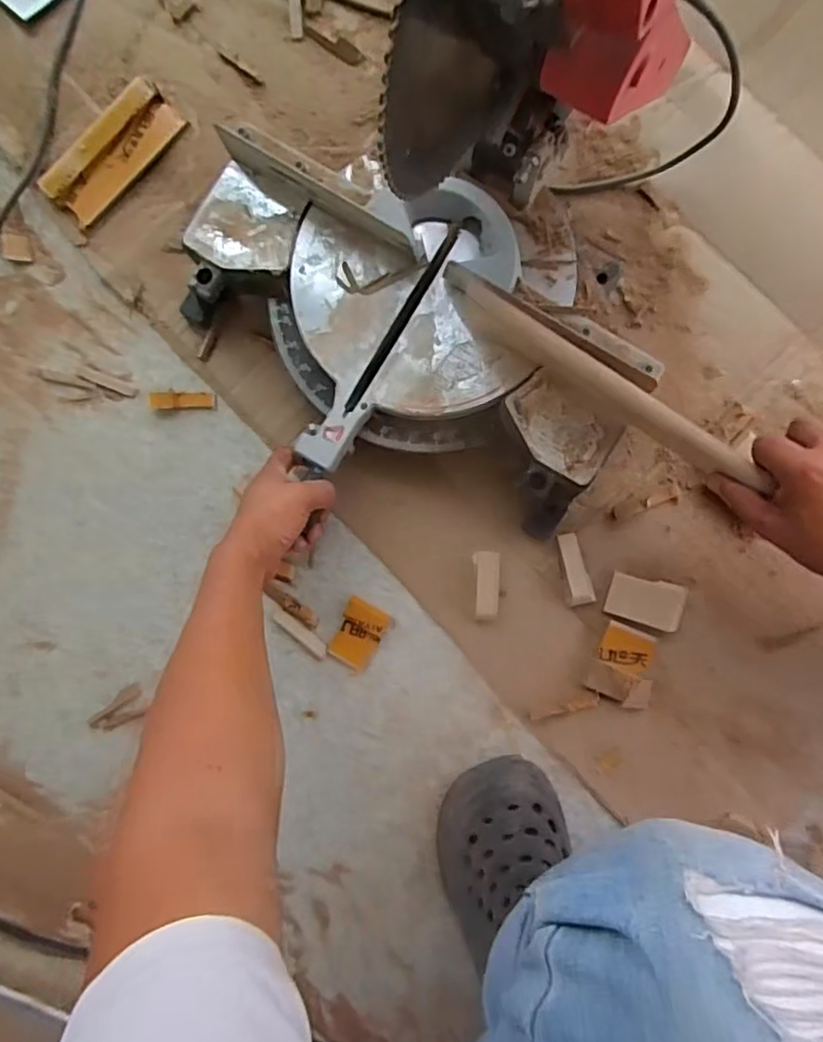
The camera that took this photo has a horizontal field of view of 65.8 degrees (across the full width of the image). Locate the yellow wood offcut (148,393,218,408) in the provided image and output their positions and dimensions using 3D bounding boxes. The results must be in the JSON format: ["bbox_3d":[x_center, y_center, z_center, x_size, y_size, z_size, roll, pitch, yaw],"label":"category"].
[{"bbox_3d":[-0.243,-0.127,0.674,0.068,0.012,0.017,-1,89,5],"label":"yellow wood offcut"}]

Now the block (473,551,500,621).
[{"bbox_3d":[0.077,0.065,0.642,0.024,0.022,0.069,-1,89,5],"label":"block"}]

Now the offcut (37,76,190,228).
[{"bbox_3d":[-0.322,-0.397,0.683,0.159,0.017,0.076,-42,86,3],"label":"offcut"}]

